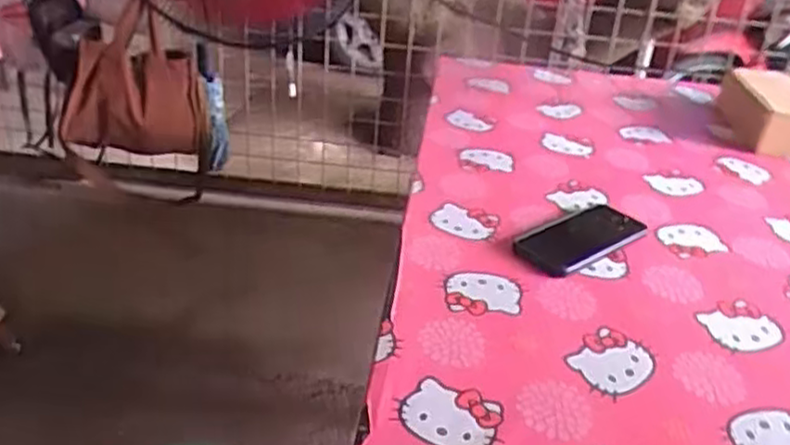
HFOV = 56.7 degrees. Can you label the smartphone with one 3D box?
[{"bbox_3d":[0.215,0.018,0.840,0.168,0.009,0.085,-17,37,-32],"label":"smartphone"}]

